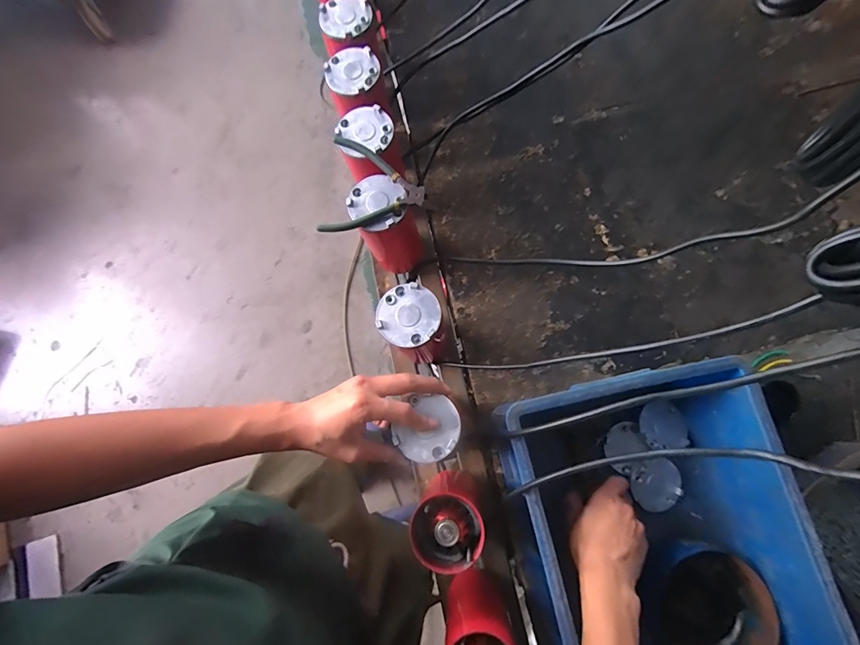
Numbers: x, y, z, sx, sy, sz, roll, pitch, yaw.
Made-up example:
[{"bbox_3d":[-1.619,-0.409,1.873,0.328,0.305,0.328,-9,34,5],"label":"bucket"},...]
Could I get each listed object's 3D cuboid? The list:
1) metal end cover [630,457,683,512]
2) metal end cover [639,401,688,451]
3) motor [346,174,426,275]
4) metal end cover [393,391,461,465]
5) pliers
[{"bbox_3d":[0.315,0.227,0.544,0.069,0.025,0.070,11,77,3],"label":"metal end cover"},{"bbox_3d":[0.339,0.148,0.563,0.074,0.007,0.068,2,67,-12],"label":"metal end cover"},{"bbox_3d":[-0.058,-0.137,0.564,0.093,0.173,0.080,-13,77,-3],"label":"motor"},{"bbox_3d":[-0.004,0.116,0.421,0.072,0.017,0.068,0,77,0],"label":"metal end cover"},{"bbox_3d":[-0.087,-0.181,0.482,0.134,0.019,0.119,-18,77,-4],"label":"pliers"}]

